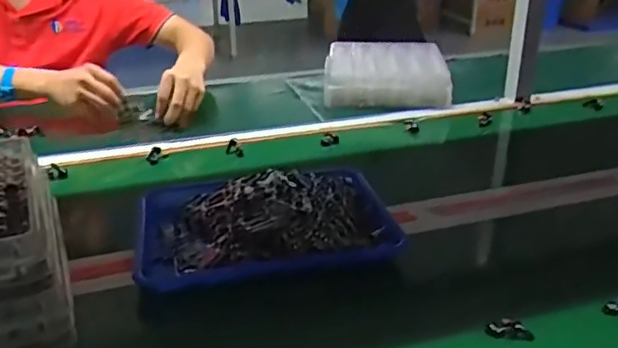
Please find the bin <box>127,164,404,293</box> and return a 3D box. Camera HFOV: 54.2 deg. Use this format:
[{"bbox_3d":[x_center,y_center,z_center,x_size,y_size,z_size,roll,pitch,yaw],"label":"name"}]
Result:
[{"bbox_3d":[-0.059,0.055,0.811,0.325,0.070,0.227,-5,27,-9],"label":"bin"}]

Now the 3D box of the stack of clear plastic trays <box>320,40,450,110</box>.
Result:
[{"bbox_3d":[0.173,-0.221,1.354,0.266,0.086,0.293,3,27,6],"label":"stack of clear plastic trays"}]

